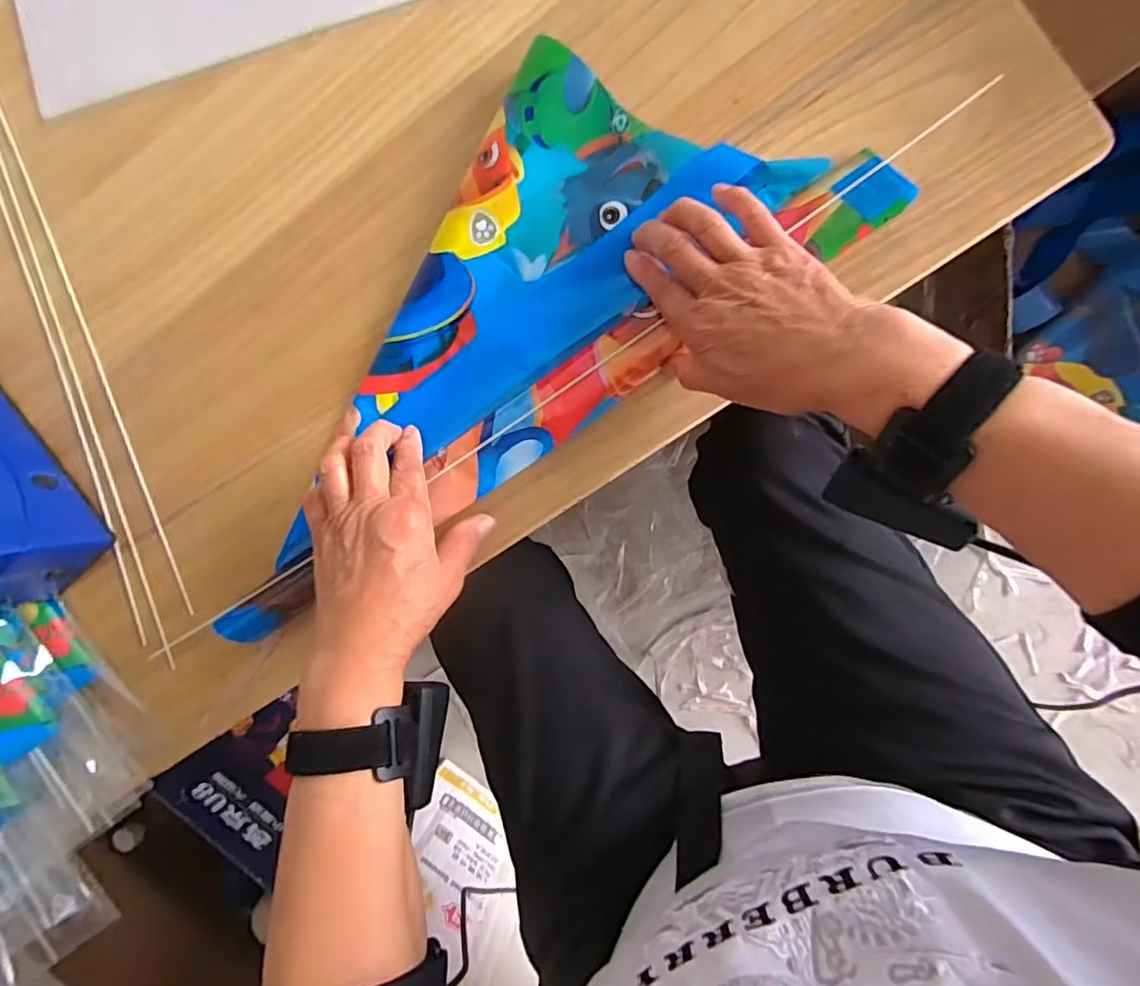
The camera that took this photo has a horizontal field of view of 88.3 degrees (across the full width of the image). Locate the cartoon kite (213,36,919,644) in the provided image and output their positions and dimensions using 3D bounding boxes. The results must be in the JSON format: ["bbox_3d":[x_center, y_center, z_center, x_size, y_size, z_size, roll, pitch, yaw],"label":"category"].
[{"bbox_3d":[-0.060,-0.109,0.378,0.482,0.028,0.190,-34,87,8],"label":"cartoon kite"}]

